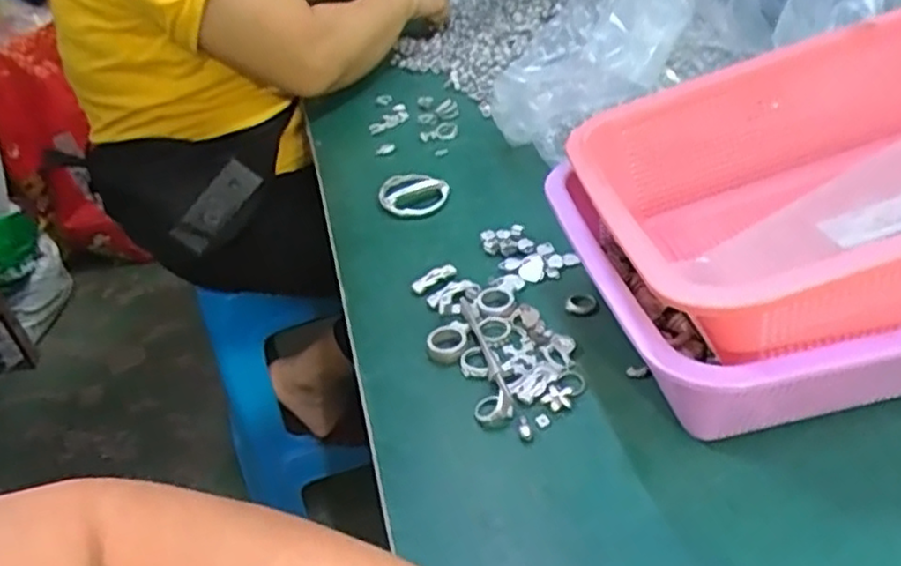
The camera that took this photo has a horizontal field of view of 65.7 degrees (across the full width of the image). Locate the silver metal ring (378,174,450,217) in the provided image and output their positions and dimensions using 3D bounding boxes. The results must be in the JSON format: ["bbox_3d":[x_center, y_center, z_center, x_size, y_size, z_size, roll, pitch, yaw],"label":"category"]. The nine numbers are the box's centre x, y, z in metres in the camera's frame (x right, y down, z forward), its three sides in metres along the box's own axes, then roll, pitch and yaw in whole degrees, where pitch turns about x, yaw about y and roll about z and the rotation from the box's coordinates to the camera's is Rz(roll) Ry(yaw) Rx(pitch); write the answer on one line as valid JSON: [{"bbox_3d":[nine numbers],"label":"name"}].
[{"bbox_3d":[-0.032,-0.078,0.616,0.060,0.019,0.052,-5,37,1],"label":"silver metal ring"}]

